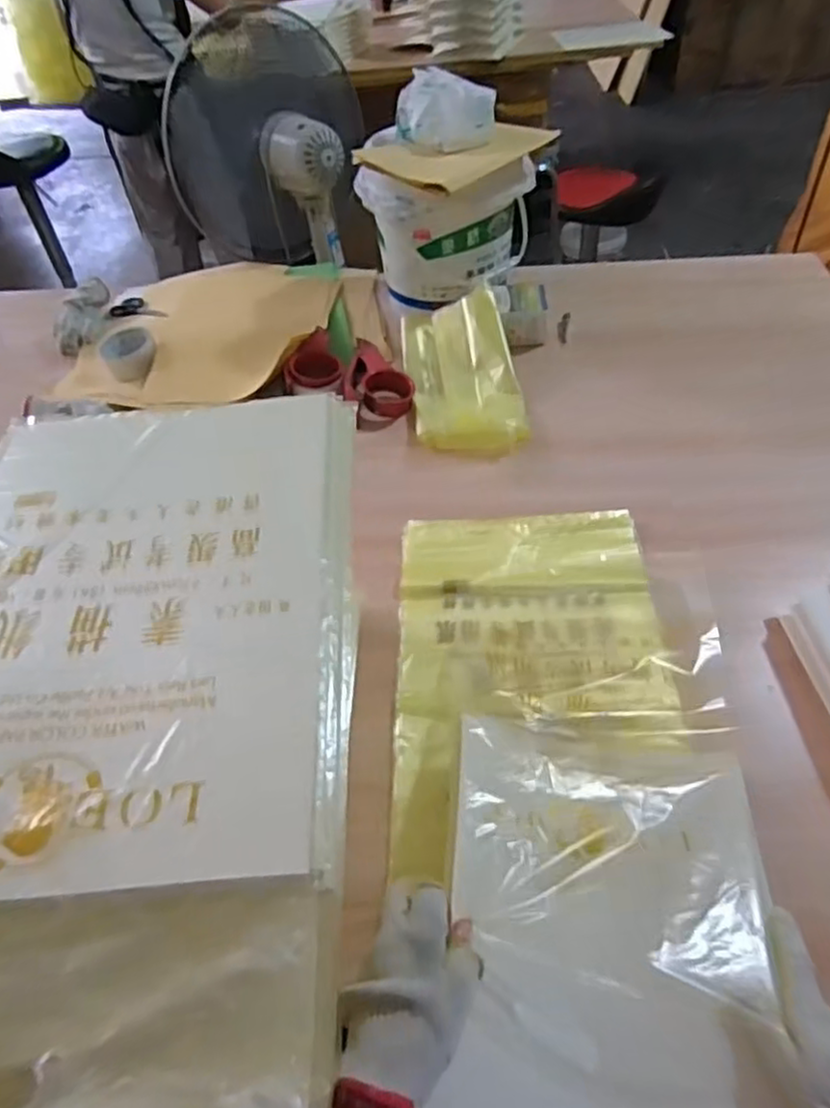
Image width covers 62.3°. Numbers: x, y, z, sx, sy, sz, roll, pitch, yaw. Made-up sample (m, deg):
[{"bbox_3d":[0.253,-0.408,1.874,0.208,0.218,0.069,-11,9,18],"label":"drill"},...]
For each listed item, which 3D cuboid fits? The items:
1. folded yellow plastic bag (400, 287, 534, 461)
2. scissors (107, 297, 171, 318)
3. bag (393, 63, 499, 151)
[{"bbox_3d":[0.073,-0.286,1.070,0.167,0.080,0.322,-7,48,-2],"label":"folded yellow plastic bag"},{"bbox_3d":[-0.525,-0.463,1.312,0.197,0.013,0.073,24,53,39],"label":"scissors"},{"bbox_3d":[0.048,-0.699,1.081,0.151,0.082,0.116,-4,48,1],"label":"bag"}]

